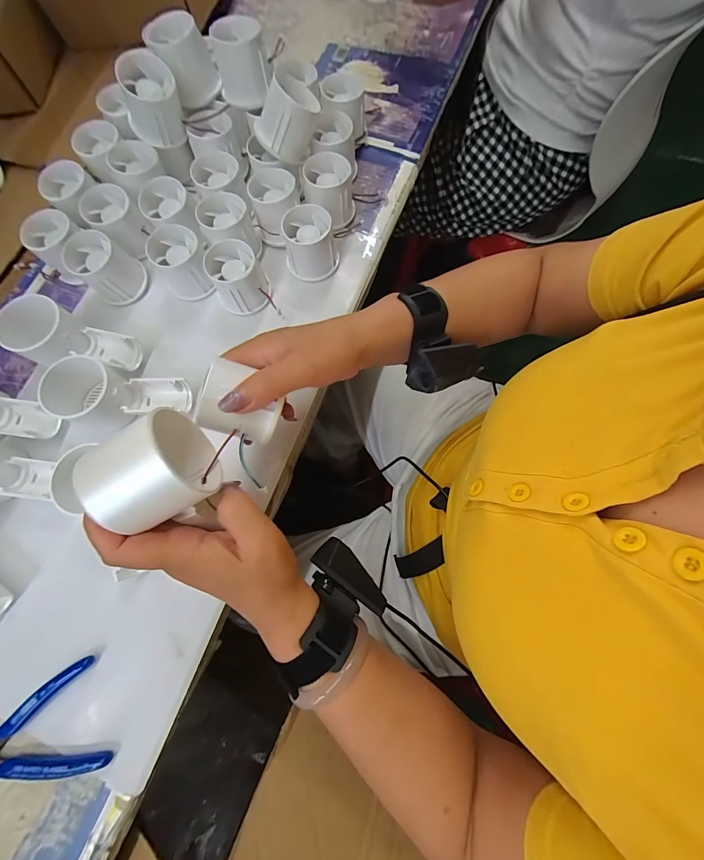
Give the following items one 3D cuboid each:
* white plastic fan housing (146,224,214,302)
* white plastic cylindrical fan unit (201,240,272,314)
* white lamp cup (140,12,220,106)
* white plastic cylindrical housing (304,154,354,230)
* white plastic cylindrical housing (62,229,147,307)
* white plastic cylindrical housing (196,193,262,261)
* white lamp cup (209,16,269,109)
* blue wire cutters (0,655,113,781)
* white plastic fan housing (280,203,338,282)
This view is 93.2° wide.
[{"bbox_3d":[-0.180,-0.174,0.355,0.053,0.049,0.054,0,76,1],"label":"white plastic fan housing"},{"bbox_3d":[-0.119,-0.157,0.350,0.055,0.050,0.056,0,76,1],"label":"white plastic cylindrical fan unit"},{"bbox_3d":[-0.177,-0.389,0.349,0.053,0.052,0.054,0,76,1],"label":"white lamp cup"},{"bbox_3d":[-0.025,-0.269,0.374,0.055,0.049,0.059,0,76,1],"label":"white plastic cylindrical housing"},{"bbox_3d":[-0.259,-0.173,0.355,0.052,0.048,0.056,0,76,1],"label":"white plastic cylindrical housing"},{"bbox_3d":[-0.130,-0.215,0.357,0.056,0.045,0.053,0,76,1],"label":"white plastic cylindrical housing"},{"bbox_3d":[-0.114,-0.382,0.349,0.054,0.050,0.044,-3,76,0],"label":"white lamp cup"},{"bbox_3d":[-0.259,0.250,0.266,0.116,0.010,0.077,-24,77,-5],"label":"blue wire cutters"},{"bbox_3d":[-0.045,-0.197,0.356,0.053,0.050,0.050,-12,76,-2],"label":"white plastic fan housing"}]

